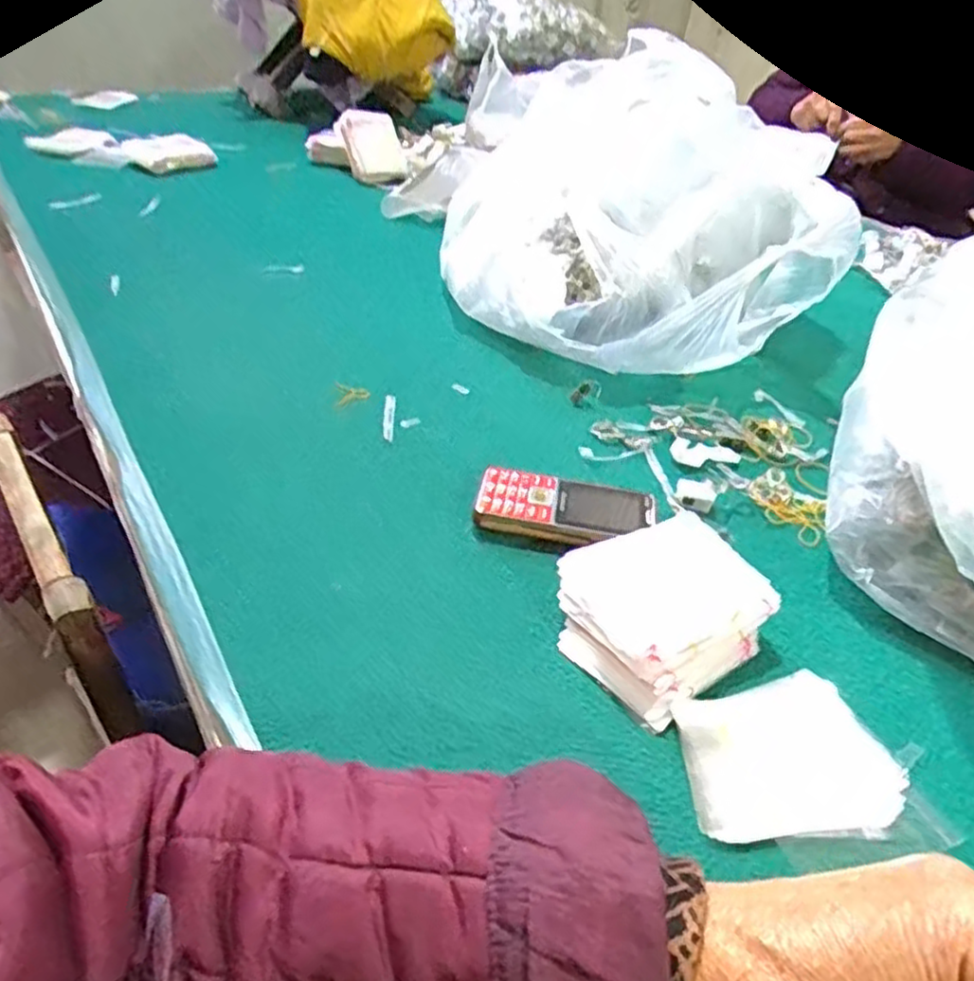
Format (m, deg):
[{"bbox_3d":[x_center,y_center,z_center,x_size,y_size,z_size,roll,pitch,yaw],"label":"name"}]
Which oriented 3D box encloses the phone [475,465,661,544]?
[{"bbox_3d":[0.055,0.014,0.496,0.122,0.022,0.050,7,39,3],"label":"phone"}]

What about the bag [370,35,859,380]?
[{"bbox_3d":[0.134,-0.277,0.698,0.364,0.232,0.302,10,39,7],"label":"bag"}]

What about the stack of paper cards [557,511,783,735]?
[{"bbox_3d":[0.104,0.068,0.419,0.111,0.042,0.098,-24,47,-31],"label":"stack of paper cards"}]

